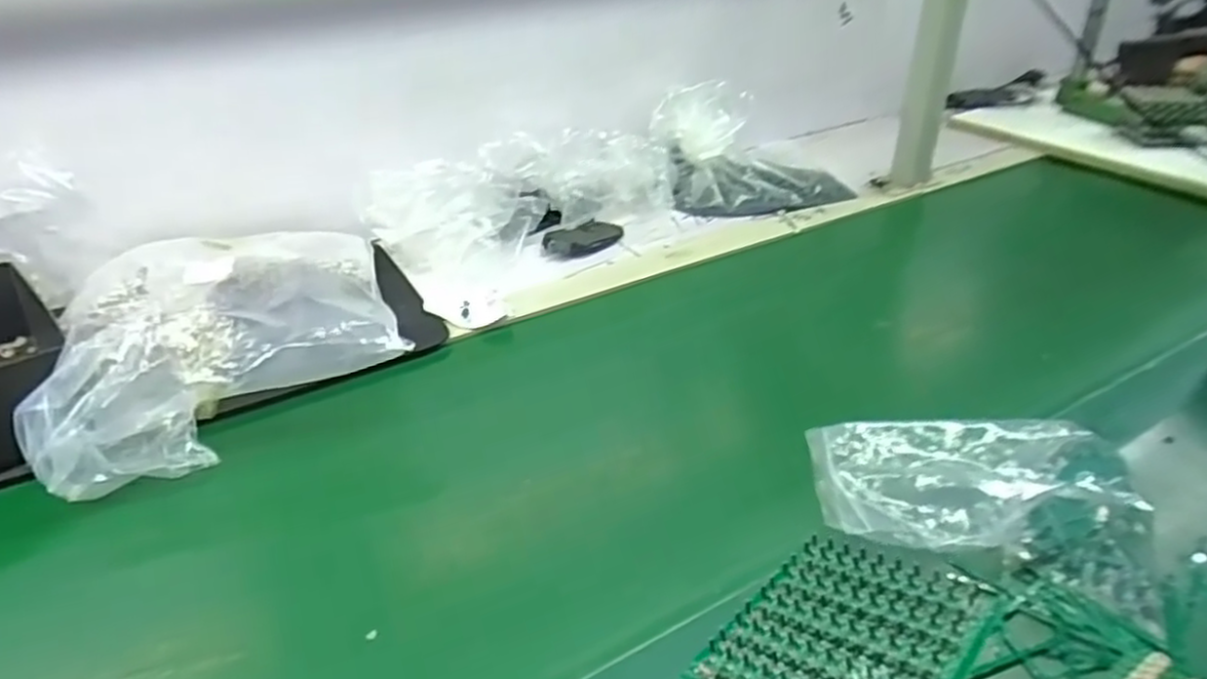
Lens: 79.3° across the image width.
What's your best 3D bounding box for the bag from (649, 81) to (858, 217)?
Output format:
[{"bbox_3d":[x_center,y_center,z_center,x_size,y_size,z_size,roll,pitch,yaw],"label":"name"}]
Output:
[{"bbox_3d":[0.208,-0.272,1.028,0.267,0.125,0.190,-4,33,-3],"label":"bag"}]

